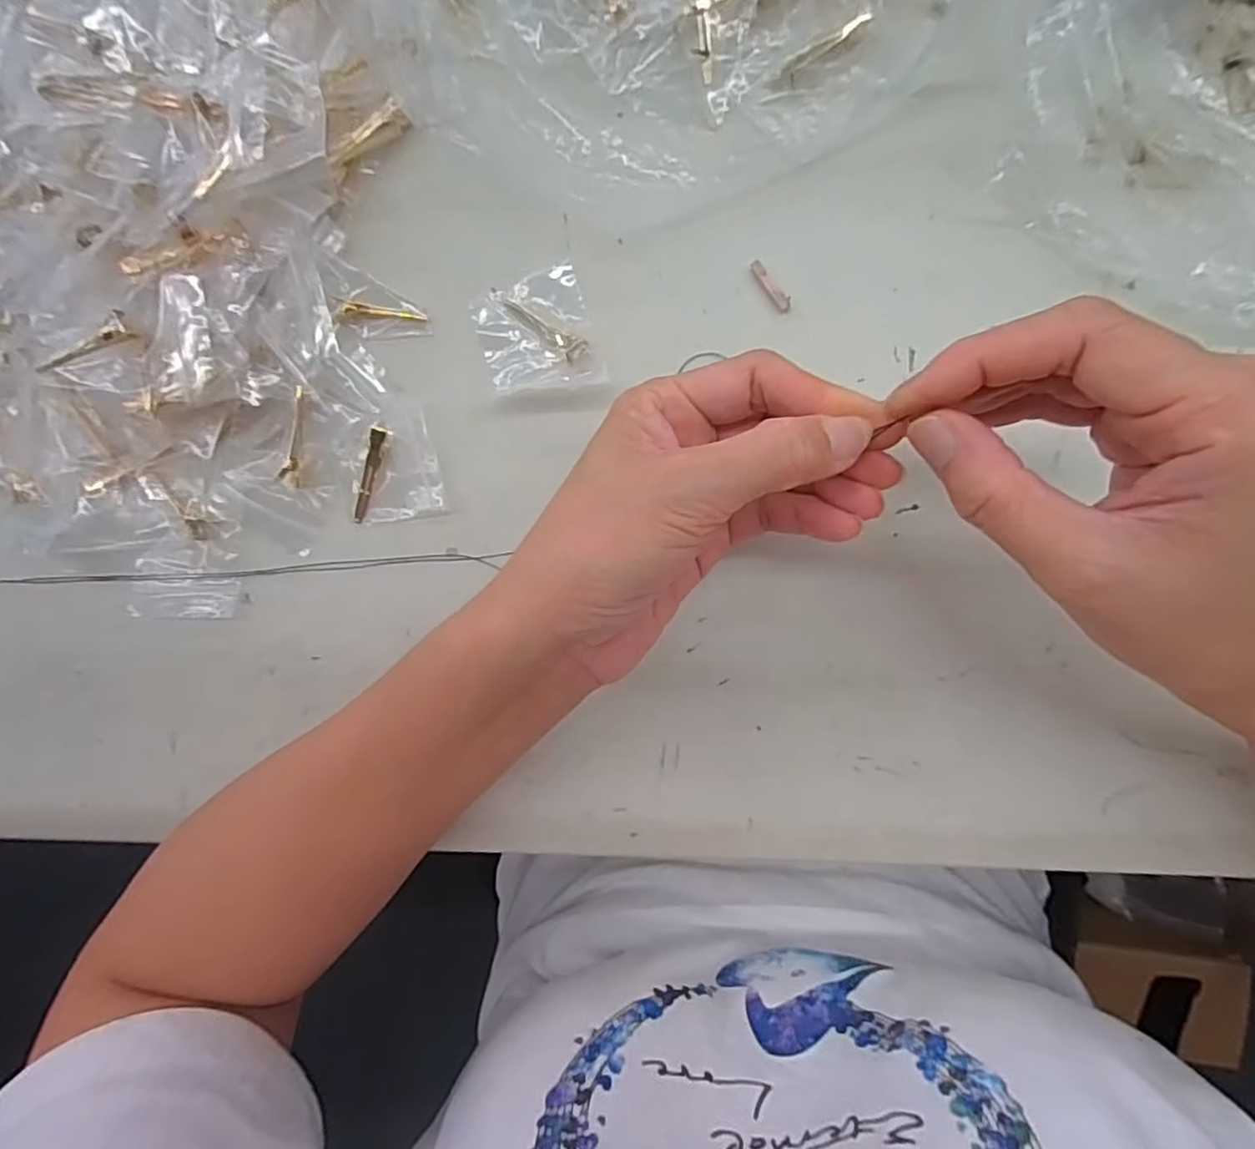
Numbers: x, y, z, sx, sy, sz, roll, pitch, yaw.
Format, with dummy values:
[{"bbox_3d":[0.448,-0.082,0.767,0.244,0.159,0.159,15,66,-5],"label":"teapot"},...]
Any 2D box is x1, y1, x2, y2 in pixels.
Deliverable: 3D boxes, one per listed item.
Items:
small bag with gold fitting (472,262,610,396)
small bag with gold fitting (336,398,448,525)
[{"bbox_3d":[-0.040,-0.104,0.283,0.048,0.005,0.052,-17,89,5],"label":"small bag with gold fitting"},{"bbox_3d":[-0.107,-0.051,0.285,0.046,0.009,0.052,-9,89,5],"label":"small bag with gold fitting"}]

